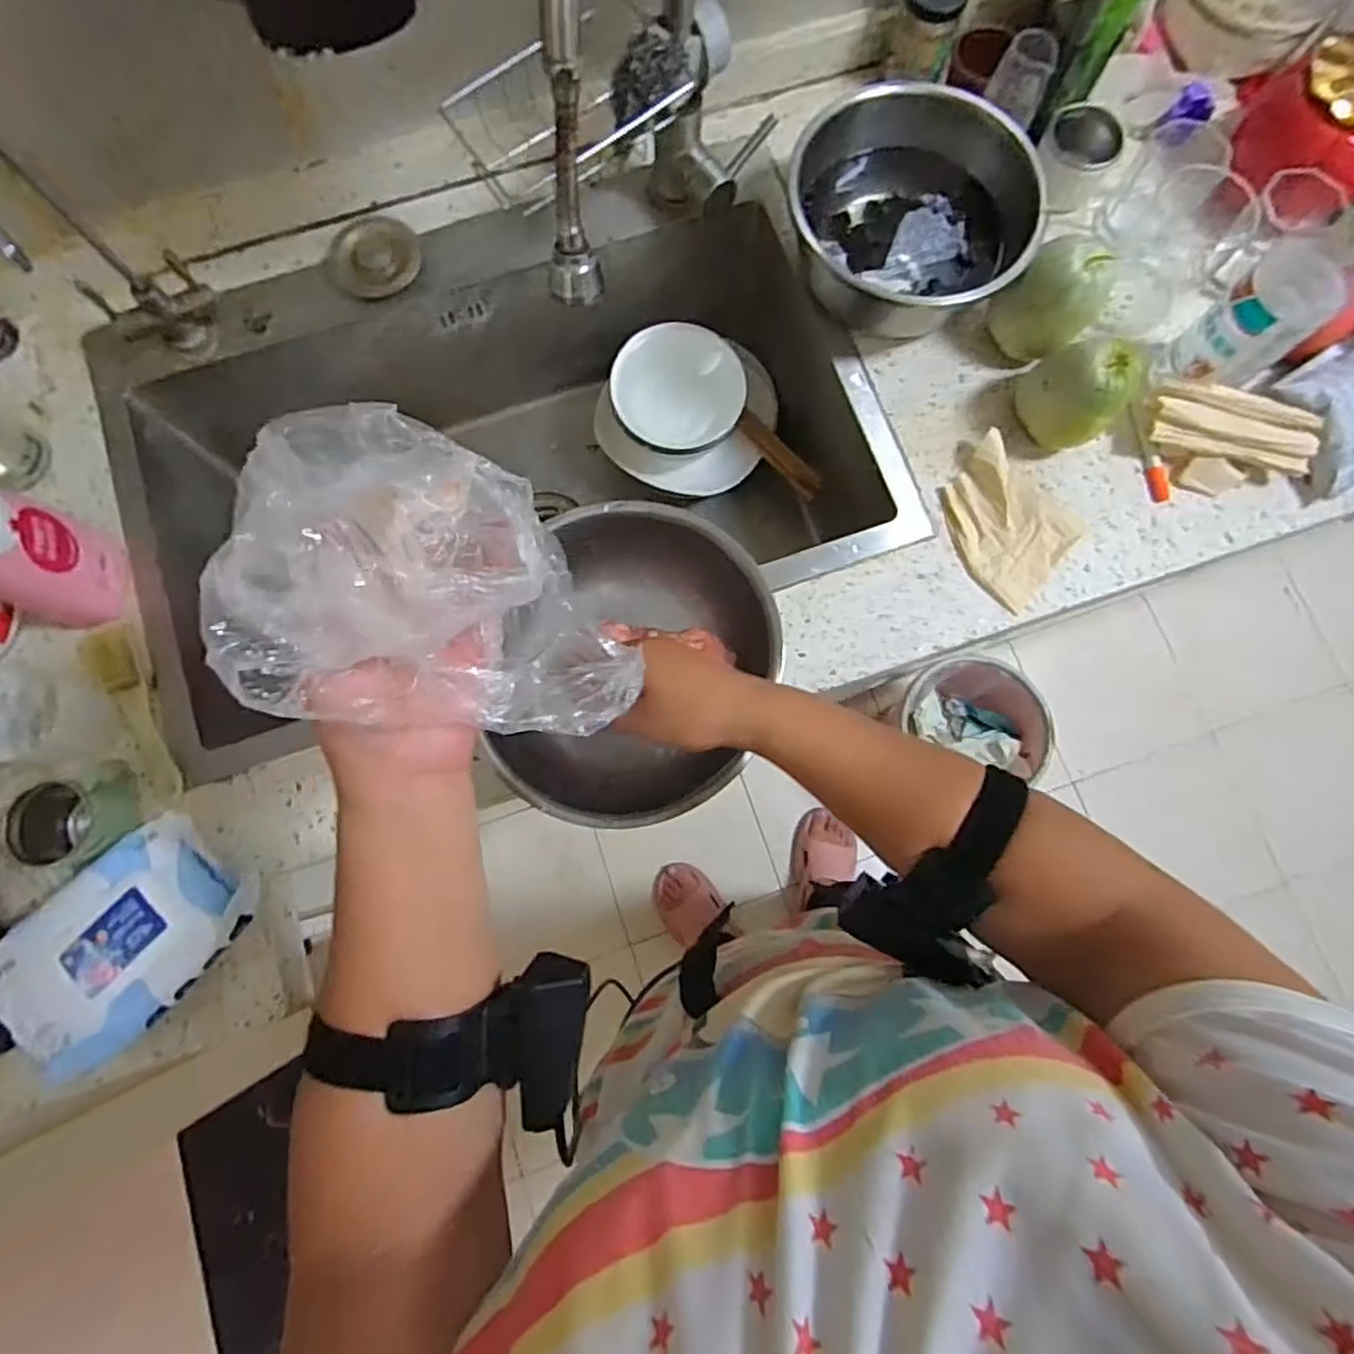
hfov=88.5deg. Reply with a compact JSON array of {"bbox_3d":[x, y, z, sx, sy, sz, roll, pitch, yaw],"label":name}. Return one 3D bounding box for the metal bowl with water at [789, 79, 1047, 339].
[{"bbox_3d":[0.202,-0.401,0.617,0.206,0.100,0.167,5,79,2],"label":"metal bowl with water"}]

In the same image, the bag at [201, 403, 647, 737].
[{"bbox_3d":[-0.096,-0.046,0.299,0.139,0.124,0.128,-1,79,0],"label":"bag"}]

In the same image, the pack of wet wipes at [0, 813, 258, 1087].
[{"bbox_3d":[-0.409,0.195,0.515,0.115,0.041,0.171,41,82,8],"label":"pack of wet wipes"}]

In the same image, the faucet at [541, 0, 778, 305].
[{"bbox_3d":[-0.007,-0.411,0.487,0.087,0.344,0.280,16,80,3],"label":"faucet"}]

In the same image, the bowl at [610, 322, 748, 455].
[{"bbox_3d":[0.001,-0.304,0.737,0.136,0.050,0.122,-4,108,-4],"label":"bowl"}]

